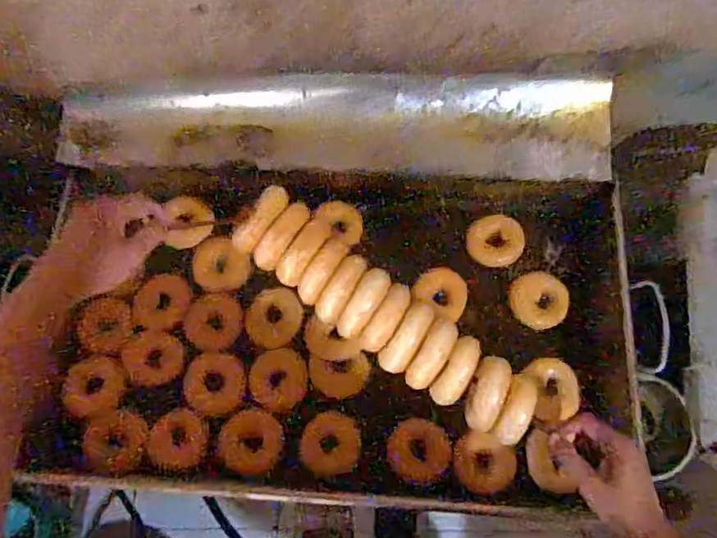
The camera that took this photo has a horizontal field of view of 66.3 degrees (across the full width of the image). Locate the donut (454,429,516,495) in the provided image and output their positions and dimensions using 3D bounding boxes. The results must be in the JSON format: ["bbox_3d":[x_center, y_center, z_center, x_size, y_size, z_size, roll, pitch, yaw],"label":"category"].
[{"bbox_3d":[0.182,0.279,0.792,0.082,0.032,0.082,1,72,2],"label":"donut"}]

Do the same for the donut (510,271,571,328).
[{"bbox_3d":[0.283,0.049,0.860,0.081,0.028,0.087,-7,72,-1],"label":"donut"}]

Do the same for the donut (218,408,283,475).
[{"bbox_3d":[-0.160,0.256,0.819,0.090,0.028,0.088,0,72,1],"label":"donut"}]

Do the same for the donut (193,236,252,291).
[{"bbox_3d":[-0.226,-0.010,0.913,0.089,0.025,0.089,0,72,1],"label":"donut"}]

